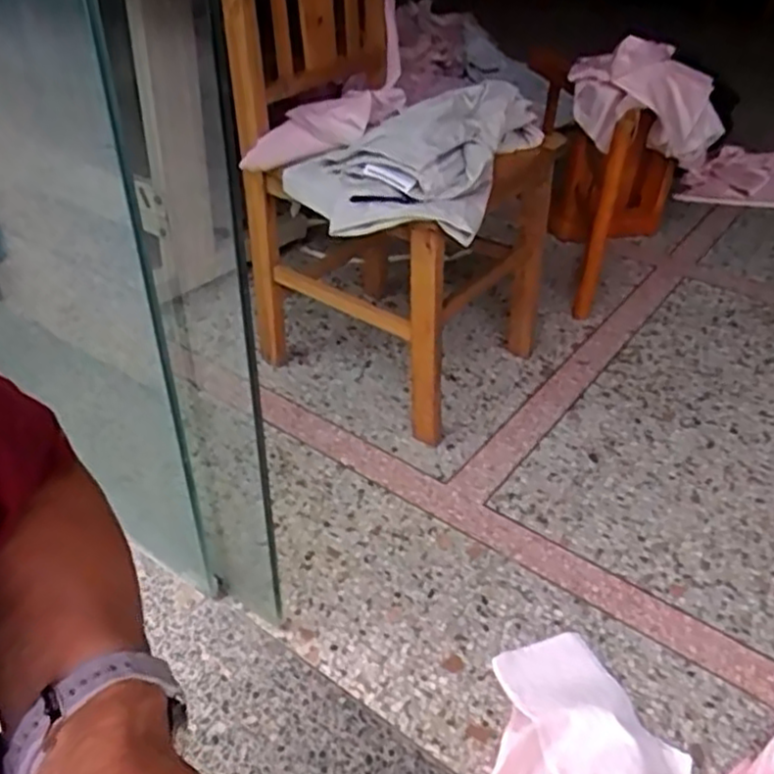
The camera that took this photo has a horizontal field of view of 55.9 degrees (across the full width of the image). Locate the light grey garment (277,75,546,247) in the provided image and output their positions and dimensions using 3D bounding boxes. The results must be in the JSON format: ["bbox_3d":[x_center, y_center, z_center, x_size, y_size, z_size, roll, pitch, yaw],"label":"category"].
[{"bbox_3d":[0.037,-0.356,1.083,0.300,0.108,0.360,18,41,19],"label":"light grey garment"}]

